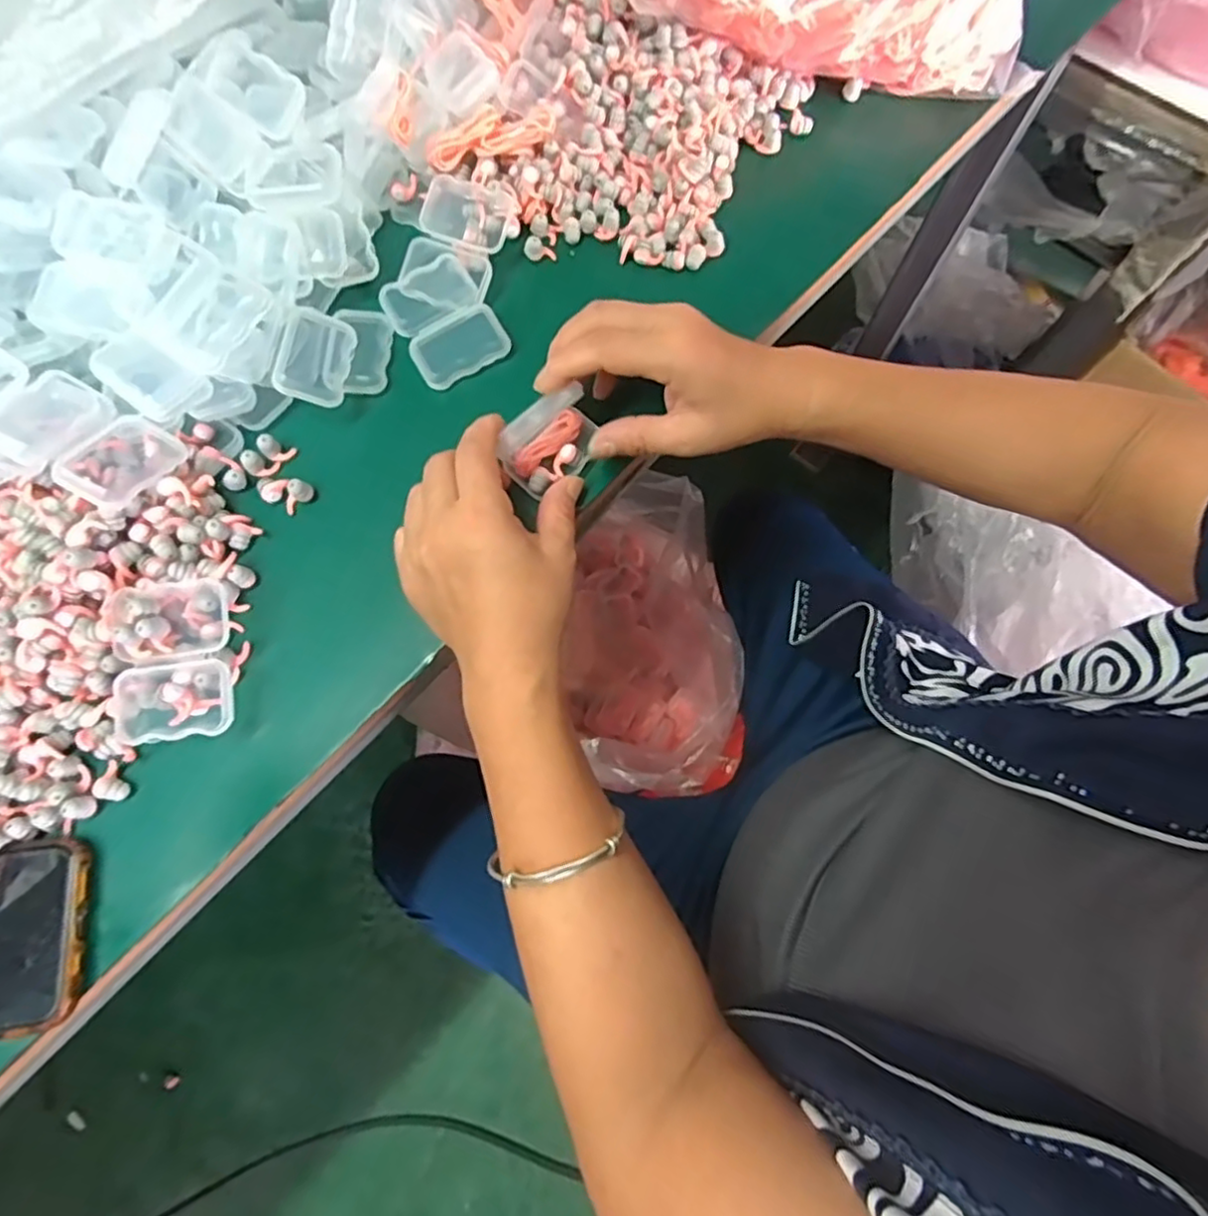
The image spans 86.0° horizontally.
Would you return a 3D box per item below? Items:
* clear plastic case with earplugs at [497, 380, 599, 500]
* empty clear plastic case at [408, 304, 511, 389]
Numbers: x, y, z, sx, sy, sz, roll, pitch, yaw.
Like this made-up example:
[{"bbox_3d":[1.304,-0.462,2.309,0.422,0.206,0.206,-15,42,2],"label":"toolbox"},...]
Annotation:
[{"bbox_3d":[-0.026,-0.090,0.347,0.030,0.039,0.054,43,79,12],"label":"clear plastic case with earplugs"},{"bbox_3d":[-0.086,-0.156,0.384,0.055,0.011,0.035,-28,75,-7],"label":"empty clear plastic case"}]

